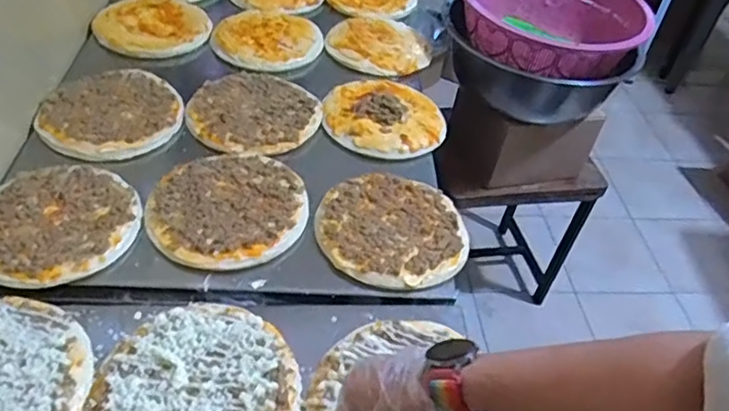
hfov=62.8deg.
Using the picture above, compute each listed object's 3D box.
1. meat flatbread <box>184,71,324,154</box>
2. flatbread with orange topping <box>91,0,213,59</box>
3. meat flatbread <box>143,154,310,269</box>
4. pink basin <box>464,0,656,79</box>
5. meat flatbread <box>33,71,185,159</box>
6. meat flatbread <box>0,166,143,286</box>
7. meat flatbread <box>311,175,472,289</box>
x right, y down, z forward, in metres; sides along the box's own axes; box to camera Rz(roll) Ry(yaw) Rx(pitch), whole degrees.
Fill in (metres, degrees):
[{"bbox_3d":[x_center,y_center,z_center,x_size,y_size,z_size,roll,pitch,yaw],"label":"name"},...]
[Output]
[{"bbox_3d":[-0.170,-0.158,0.960,0.199,0.009,0.206,4,43,-4],"label":"meat flatbread"},{"bbox_3d":[-0.388,-0.347,1.134,0.198,0.032,0.214,4,43,-4],"label":"flatbread with orange topping"},{"bbox_3d":[-0.181,0.000,0.799,0.201,0.013,0.203,4,43,-4],"label":"meat flatbread"},{"bbox_3d":[0.373,-0.370,1.227,0.357,0.164,0.399,21,46,12],"label":"pink basin"},{"bbox_3d":[-0.387,-0.142,0.918,0.193,0.023,0.197,4,43,-4],"label":"meat flatbread"},{"bbox_3d":[-0.387,0.016,0.743,0.197,0.008,0.182,-6,45,-15],"label":"meat flatbread"},{"bbox_3d":[0.039,0.027,0.794,0.197,0.008,0.188,16,44,9],"label":"meat flatbread"}]

